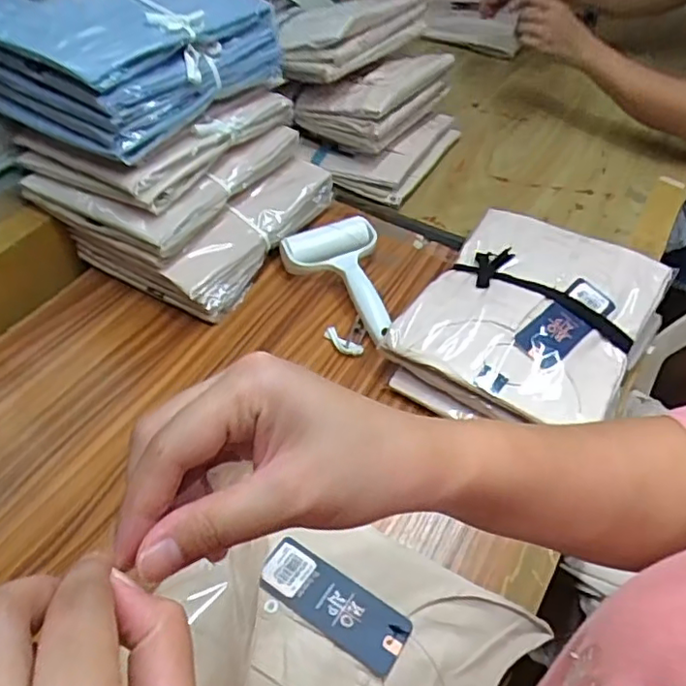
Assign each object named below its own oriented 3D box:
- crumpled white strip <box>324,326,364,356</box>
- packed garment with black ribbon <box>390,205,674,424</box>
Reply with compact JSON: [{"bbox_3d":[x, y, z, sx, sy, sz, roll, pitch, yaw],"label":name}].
[{"bbox_3d":[-0.001,-0.002,0.658,0.046,0.009,0.018,28,55,24],"label":"crumpled white strip"},{"bbox_3d":[0.196,-0.039,0.619,0.206,0.033,0.249,27,55,24],"label":"packed garment with black ribbon"}]

